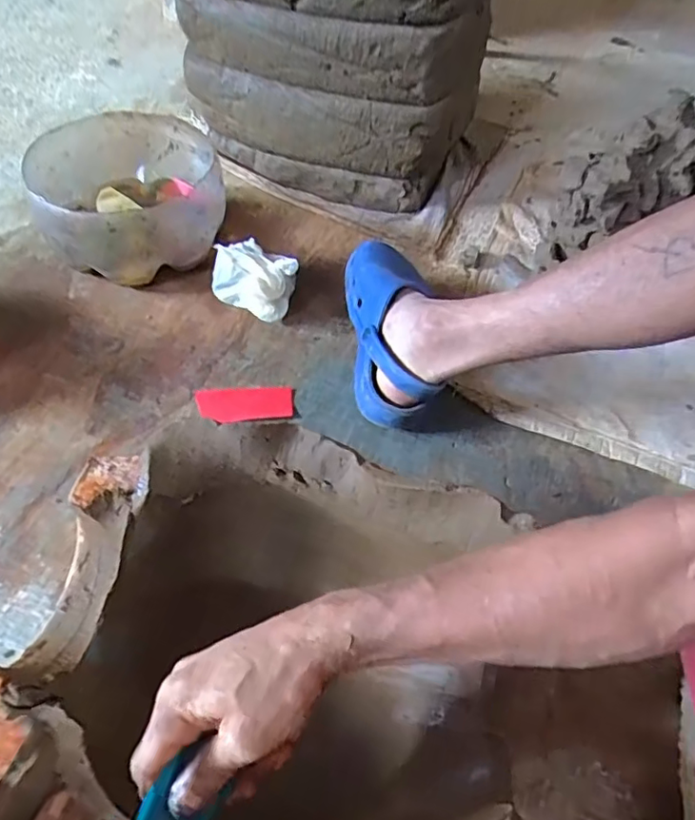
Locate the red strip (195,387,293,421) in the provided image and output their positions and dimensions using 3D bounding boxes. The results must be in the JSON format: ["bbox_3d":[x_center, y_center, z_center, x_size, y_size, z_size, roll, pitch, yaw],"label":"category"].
[{"bbox_3d":[-0.121,-0.008,0.682,0.111,0.006,0.049,-2,53,-6],"label":"red strip"}]

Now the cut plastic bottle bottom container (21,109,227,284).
[{"bbox_3d":[-0.296,-0.286,0.792,0.233,0.125,0.247,-14,56,-15],"label":"cut plastic bottle bottom container"}]

